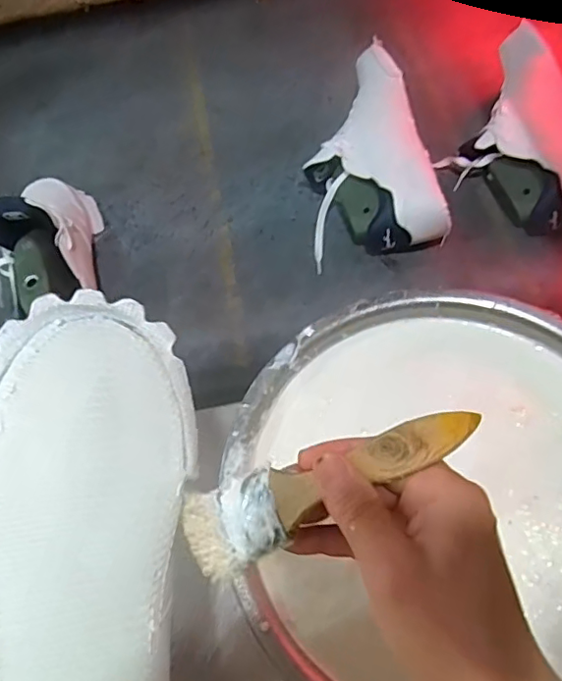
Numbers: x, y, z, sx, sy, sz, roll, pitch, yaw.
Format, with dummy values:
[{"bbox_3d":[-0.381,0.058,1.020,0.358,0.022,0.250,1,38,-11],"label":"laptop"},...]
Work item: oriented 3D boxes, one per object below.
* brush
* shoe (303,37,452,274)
[{"bbox_3d":[0.019,0.065,0.248,0.140,0.013,0.037,-28,61,15],"label":"brush"},{"bbox_3d":[0.098,-0.228,0.674,0.139,0.097,0.270,-7,61,-1],"label":"shoe"}]

